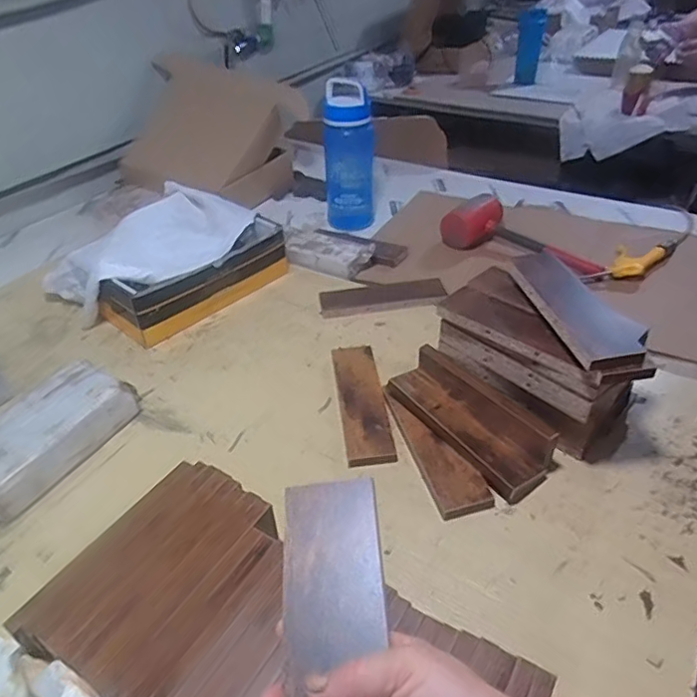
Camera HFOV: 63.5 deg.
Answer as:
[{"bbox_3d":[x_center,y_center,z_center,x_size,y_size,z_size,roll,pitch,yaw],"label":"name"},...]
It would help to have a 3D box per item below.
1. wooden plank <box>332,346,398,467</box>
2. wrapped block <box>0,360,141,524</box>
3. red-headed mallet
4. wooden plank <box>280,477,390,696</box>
[{"bbox_3d":[0.018,0.068,0.772,0.061,0.013,0.225,-6,38,-4],"label":"wooden plank"},{"bbox_3d":[-0.377,0.112,0.706,0.109,0.068,0.213,16,42,23],"label":"wrapped block"},{"bbox_3d":[0.349,-0.220,1.115,0.319,0.075,0.110,26,47,32],"label":"red-headed mallet"},{"bbox_3d":[-0.007,0.169,0.309,0.059,0.006,0.210,-4,47,-1],"label":"wooden plank"}]

